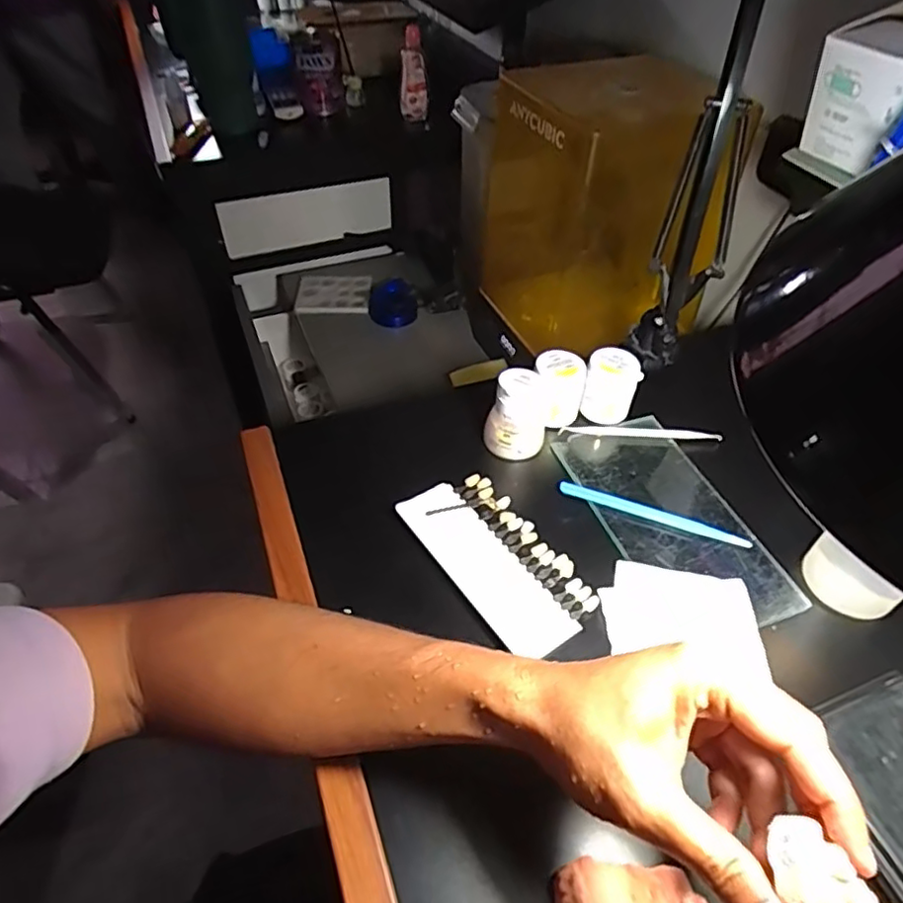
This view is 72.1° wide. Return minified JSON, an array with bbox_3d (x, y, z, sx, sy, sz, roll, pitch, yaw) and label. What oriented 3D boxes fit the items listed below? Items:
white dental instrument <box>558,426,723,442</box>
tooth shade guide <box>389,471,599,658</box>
[{"bbox_3d":[0.163,-0.018,0.535,0.137,0.010,0.014,5,46,1],"label":"white dental instrument"},{"bbox_3d":[0.032,0.075,0.444,0.072,0.009,0.147,-27,53,-26],"label":"tooth shade guide"}]

